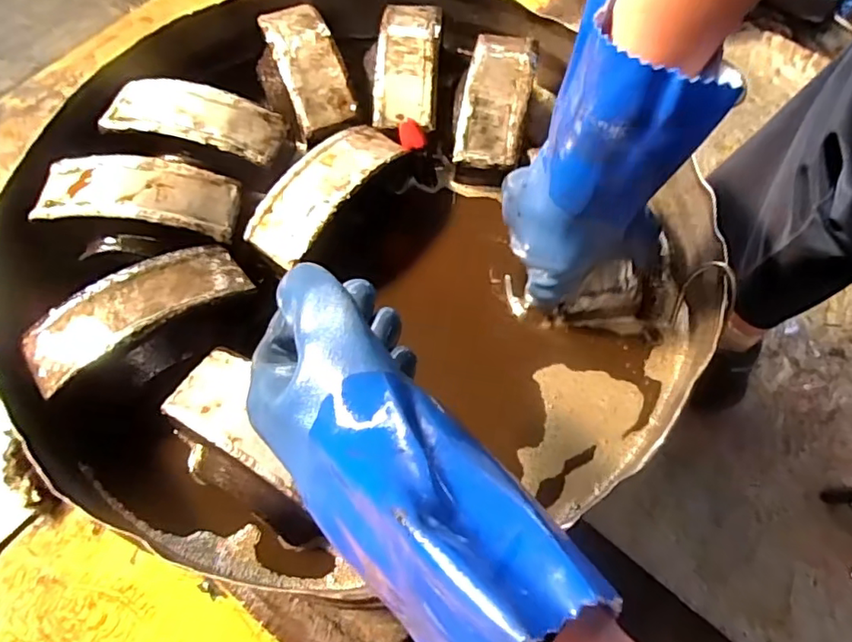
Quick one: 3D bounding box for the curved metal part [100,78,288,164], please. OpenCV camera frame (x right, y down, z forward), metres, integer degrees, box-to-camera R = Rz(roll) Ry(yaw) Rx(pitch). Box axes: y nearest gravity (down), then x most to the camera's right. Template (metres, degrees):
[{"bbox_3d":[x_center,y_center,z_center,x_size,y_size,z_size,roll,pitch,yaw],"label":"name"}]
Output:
[{"bbox_3d":[-0.212,-0.187,0.523,0.159,0.025,0.061,11,63,2],"label":"curved metal part"}]

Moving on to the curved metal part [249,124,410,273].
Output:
[{"bbox_3d":[-0.086,-0.118,0.496,0.054,0.030,0.158,34,66,13],"label":"curved metal part"}]

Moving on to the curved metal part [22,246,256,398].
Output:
[{"bbox_3d":[-0.218,-0.012,0.429,0.160,0.030,0.058,-33,70,-18],"label":"curved metal part"}]

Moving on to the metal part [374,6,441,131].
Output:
[{"bbox_3d":[-0.017,-0.254,0.563,0.059,0.033,0.145,4,63,-1],"label":"metal part"}]

